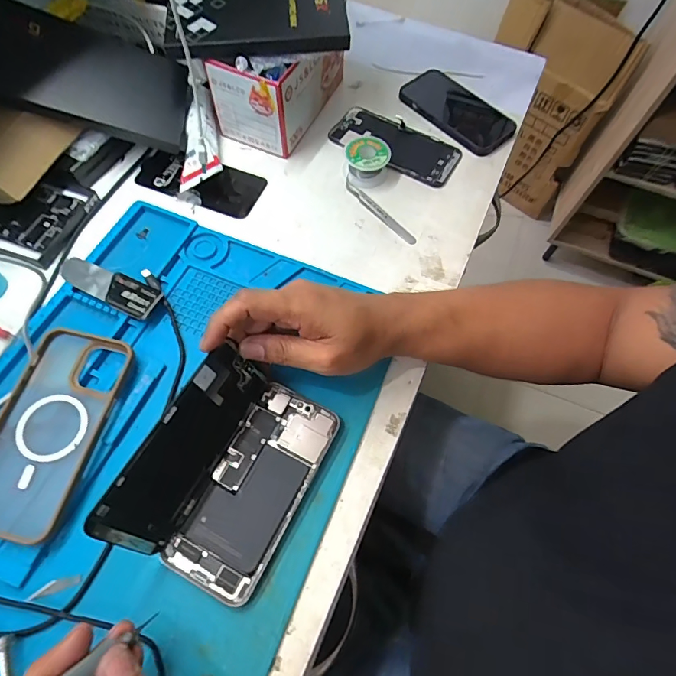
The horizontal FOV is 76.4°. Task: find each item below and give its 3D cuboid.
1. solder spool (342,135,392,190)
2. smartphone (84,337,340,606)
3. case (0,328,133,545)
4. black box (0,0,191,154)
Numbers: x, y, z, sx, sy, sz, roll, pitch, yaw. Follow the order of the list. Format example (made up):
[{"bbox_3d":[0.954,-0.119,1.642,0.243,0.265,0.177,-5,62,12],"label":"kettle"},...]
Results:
[{"bbox_3d":[0.033,-0.206,0.502,0.051,0.032,0.051,1,64,-2],"label":"solder spool"},{"bbox_3d":[-0.077,0.095,0.319,0.105,0.074,0.157,25,64,12],"label":"smartphone"},{"bbox_3d":[-0.237,0.072,0.351,0.084,0.013,0.163,13,64,5],"label":"case"},{"bbox_3d":[-0.266,-0.278,0.455,0.198,0.017,0.118,9,75,-23],"label":"black box"}]

